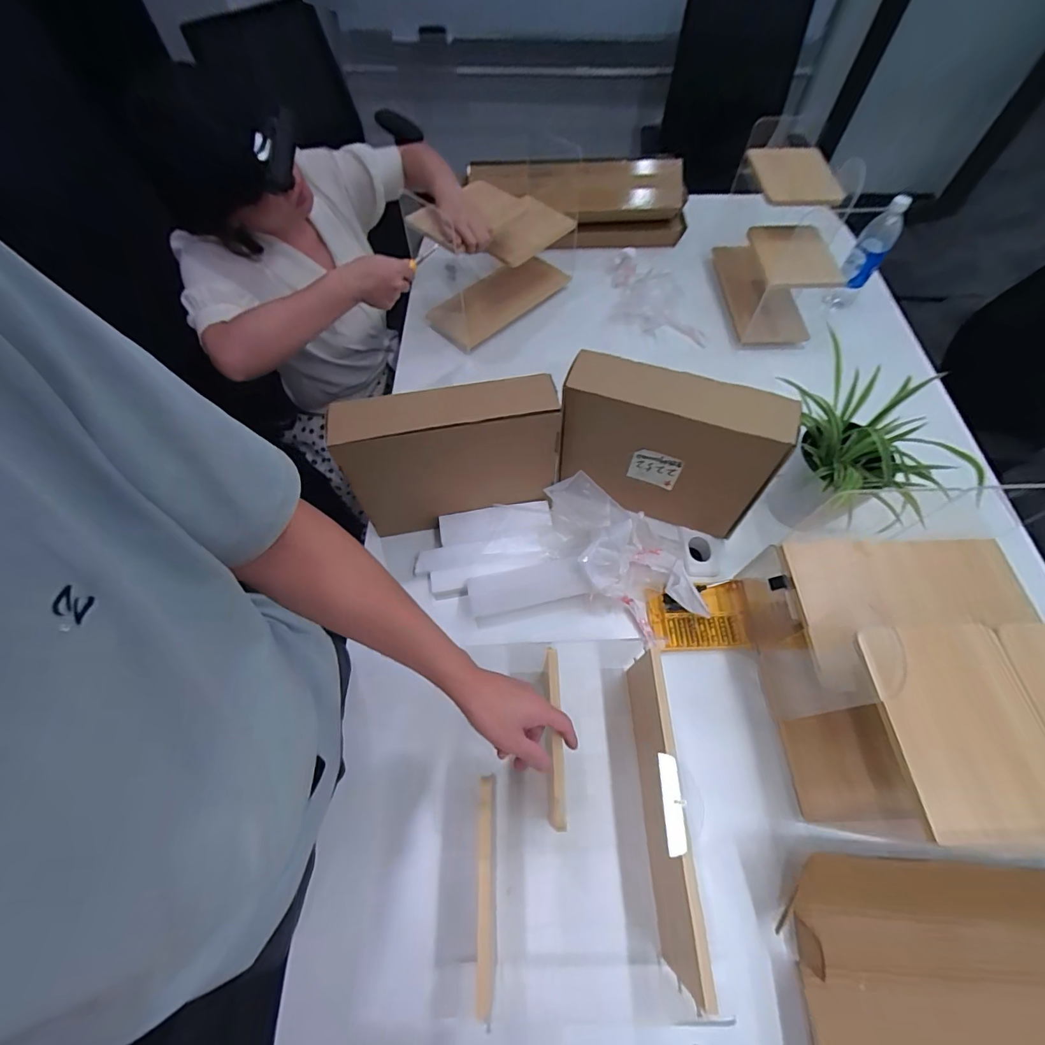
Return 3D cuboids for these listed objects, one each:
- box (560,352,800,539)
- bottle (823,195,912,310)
[{"bbox_3d":[0.224,-0.116,0.752,0.325,0.267,0.084,20,64,11],"label":"box"},{"bbox_3d":[0.761,-0.587,1.021,0.064,0.234,0.073,37,69,18],"label":"bottle"}]

